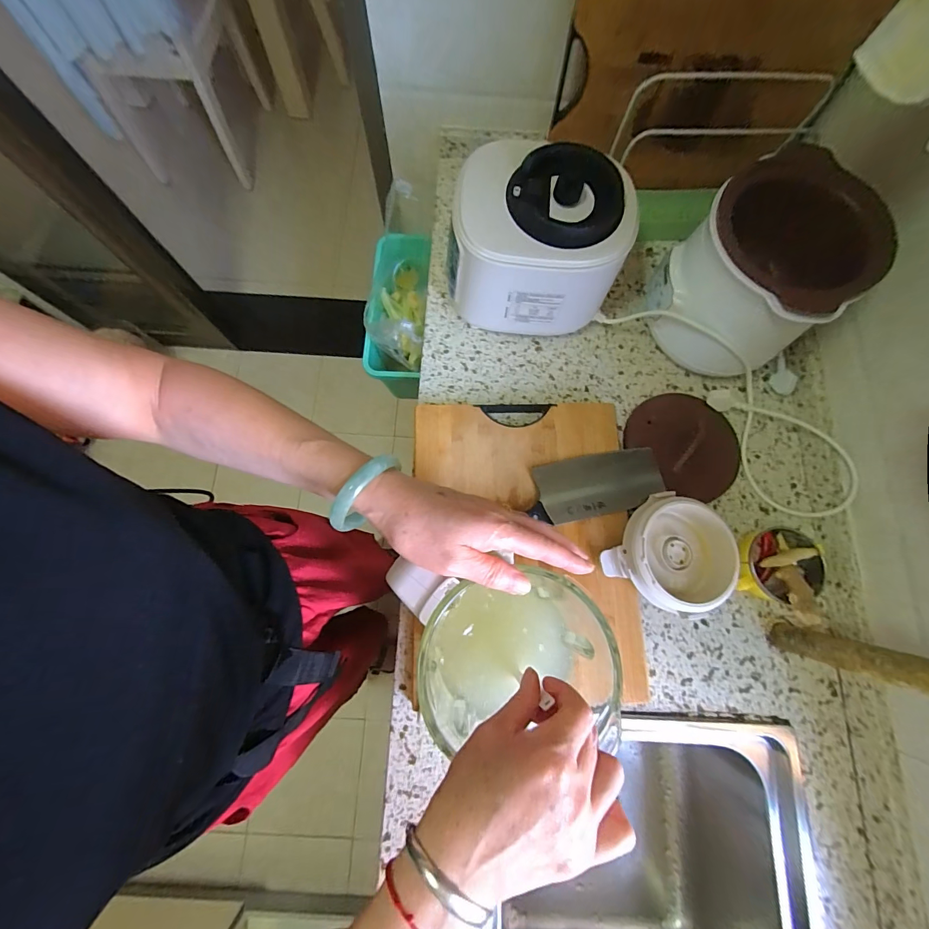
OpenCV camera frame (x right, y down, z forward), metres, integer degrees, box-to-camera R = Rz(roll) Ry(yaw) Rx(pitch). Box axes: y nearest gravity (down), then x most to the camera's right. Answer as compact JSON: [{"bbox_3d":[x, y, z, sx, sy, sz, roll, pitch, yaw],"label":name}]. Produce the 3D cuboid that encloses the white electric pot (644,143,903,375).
[{"bbox_3d":[0.376,-0.240,0.532,0.193,0.224,0.166,41,79,8],"label":"white electric pot"}]

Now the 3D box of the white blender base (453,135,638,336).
[{"bbox_3d":[0.103,-0.303,0.565,0.230,0.188,0.170,8,76,1],"label":"white blender base"}]

